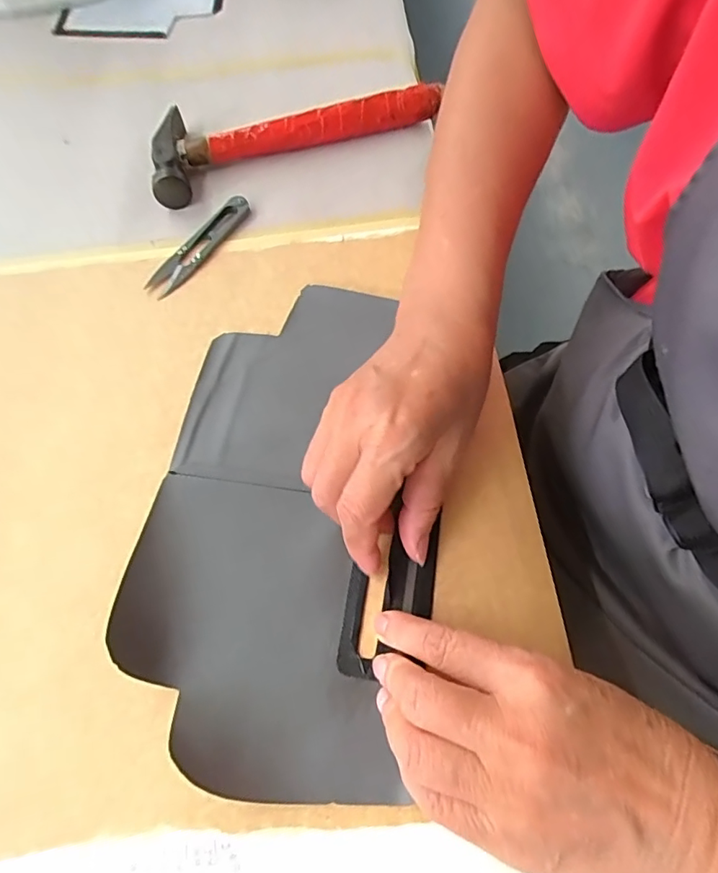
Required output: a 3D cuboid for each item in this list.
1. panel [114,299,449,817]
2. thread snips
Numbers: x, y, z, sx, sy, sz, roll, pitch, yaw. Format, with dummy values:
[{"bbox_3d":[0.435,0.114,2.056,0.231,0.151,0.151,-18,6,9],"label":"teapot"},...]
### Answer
[{"bbox_3d":[-0.037,0.034,0.298,0.161,0.011,0.285,8,65,6],"label":"panel"},{"bbox_3d":[-0.121,-0.145,0.385,0.024,0.009,0.103,32,70,16],"label":"thread snips"}]

